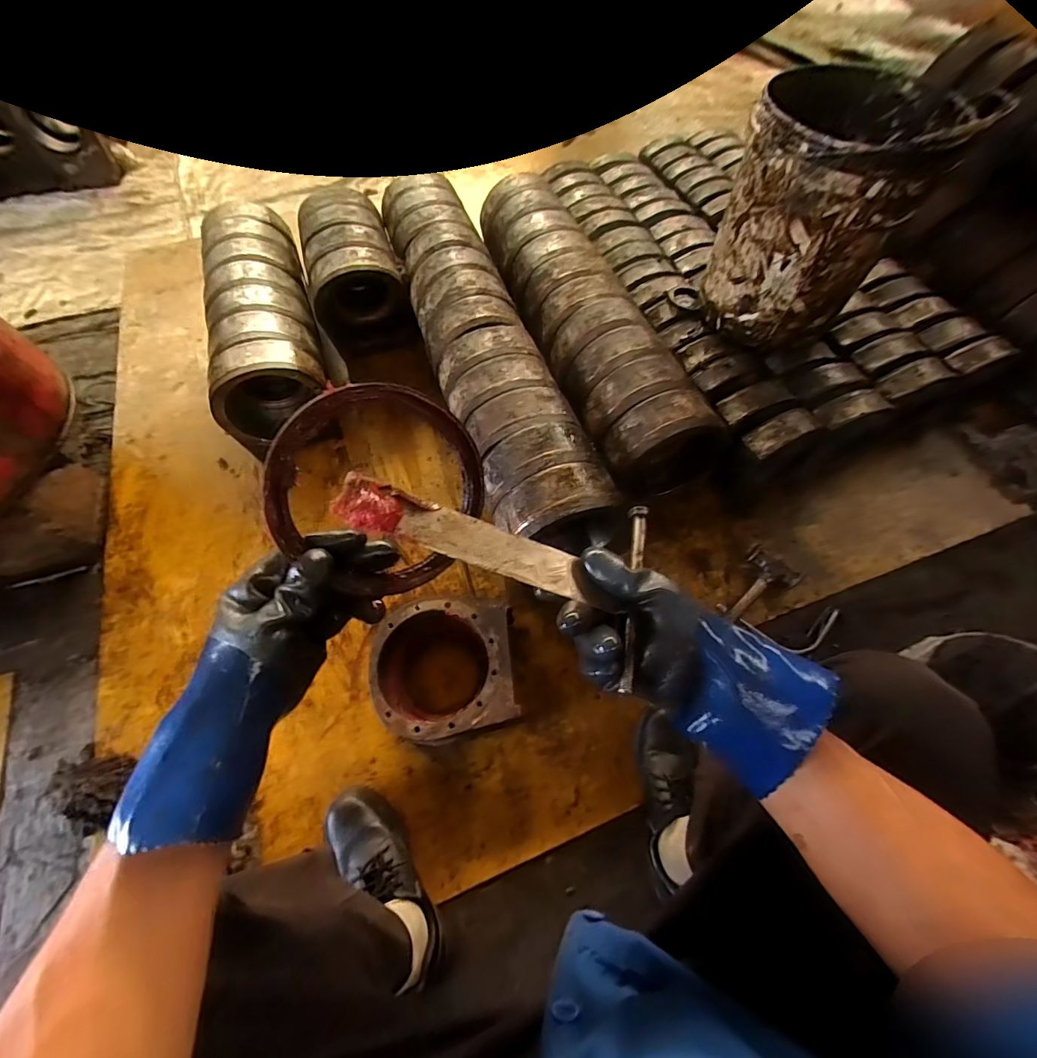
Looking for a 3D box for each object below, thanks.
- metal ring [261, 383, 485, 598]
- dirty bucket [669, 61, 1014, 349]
[{"bbox_3d":[-0.098,-0.029,0.333,0.144,0.154,0.011,-50,32,-5],"label":"metal ring"},{"bbox_3d":[0.492,-0.522,0.794,0.299,0.383,0.235,39,68,20],"label":"dirty bucket"}]

